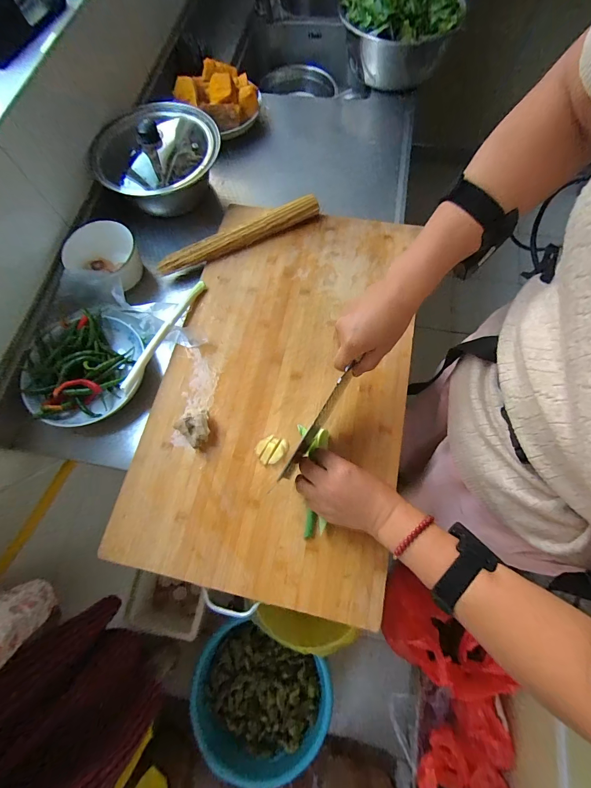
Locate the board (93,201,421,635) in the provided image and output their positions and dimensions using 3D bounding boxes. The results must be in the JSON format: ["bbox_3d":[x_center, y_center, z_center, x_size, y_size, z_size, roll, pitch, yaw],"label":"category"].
[{"bbox_3d":[-0.027,-0.040,0.527,0.396,0.039,0.638,9,69,4],"label":"board"}]

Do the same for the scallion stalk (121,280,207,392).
[{"bbox_3d":[-0.215,-0.103,0.543,0.018,0.029,0.230,22,73,10],"label":"scallion stalk"}]

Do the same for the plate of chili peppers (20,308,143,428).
[{"bbox_3d":[-0.344,-0.043,0.534,0.176,0.064,0.188,-1,71,2],"label":"plate of chili peppers"}]

